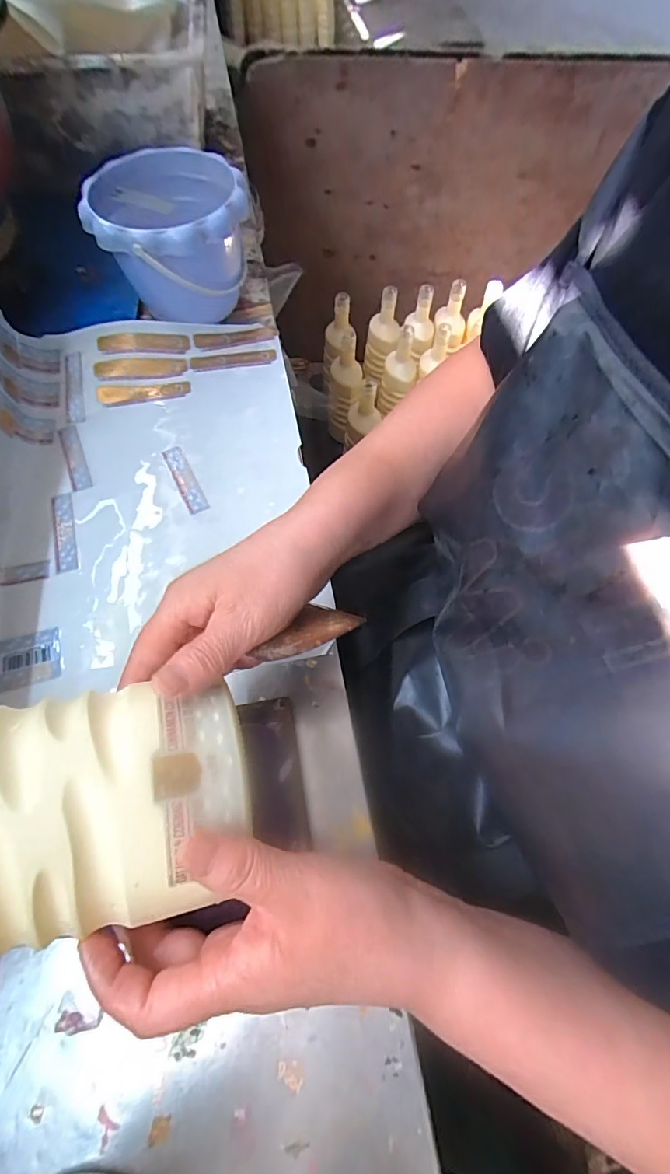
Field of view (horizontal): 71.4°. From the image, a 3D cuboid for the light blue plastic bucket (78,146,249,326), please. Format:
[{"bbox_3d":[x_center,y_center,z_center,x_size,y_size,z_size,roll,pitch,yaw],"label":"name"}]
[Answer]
[{"bbox_3d":[-0.167,-0.355,0.497,0.146,0.116,0.154,1,63,-2],"label":"light blue plastic bucket"}]

